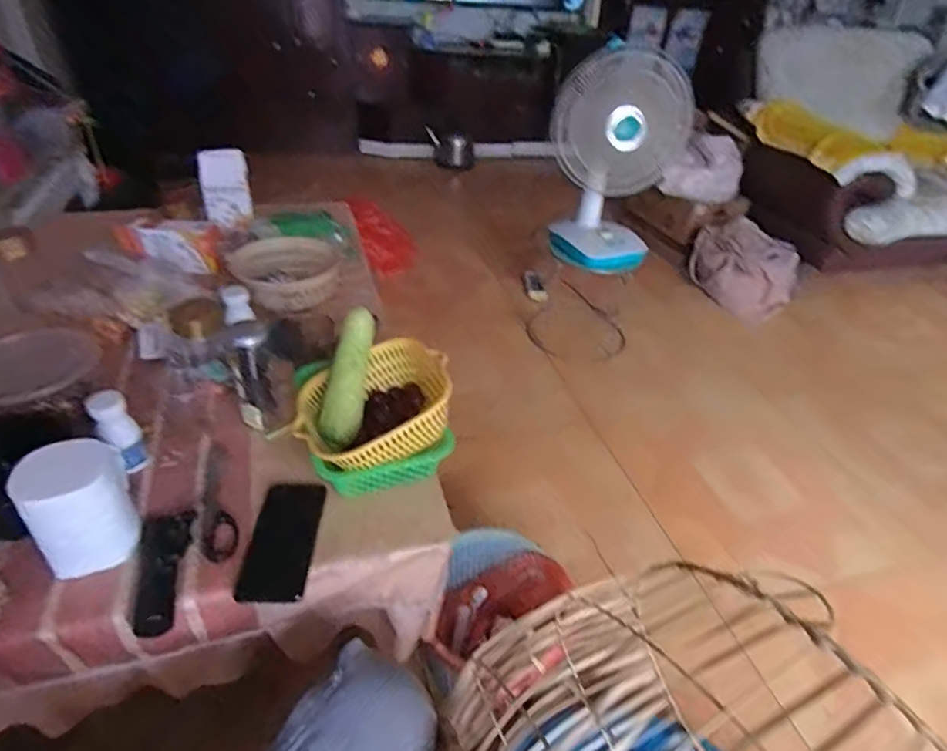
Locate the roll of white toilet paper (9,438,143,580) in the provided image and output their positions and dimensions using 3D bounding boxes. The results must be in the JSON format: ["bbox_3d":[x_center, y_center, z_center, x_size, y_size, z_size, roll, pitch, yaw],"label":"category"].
[{"bbox_3d":[-0.425,0.142,0.600,0.091,0.122,0.098,-20,44,-29],"label":"roll of white toilet paper"}]

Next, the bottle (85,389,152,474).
[{"bbox_3d":[-0.463,0.075,0.725,0.044,0.109,0.042,-27,48,-34],"label":"bottle"}]

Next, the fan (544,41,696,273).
[{"bbox_3d":[0.386,-0.592,1.582,0.329,0.538,0.232,16,39,13],"label":"fan"}]

